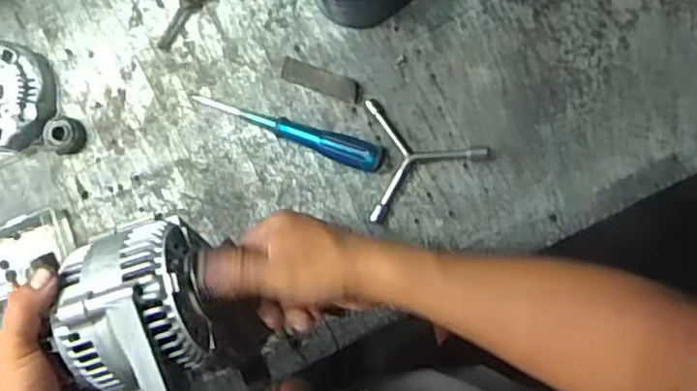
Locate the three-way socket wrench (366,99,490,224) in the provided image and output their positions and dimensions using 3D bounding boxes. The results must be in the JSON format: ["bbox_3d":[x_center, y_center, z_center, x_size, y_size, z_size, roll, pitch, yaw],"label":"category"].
[{"bbox_3d":[0.077,-0.037,0.613,0.113,0.015,0.119,-3,85,5],"label":"three-way socket wrench"}]

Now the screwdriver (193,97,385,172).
[{"bbox_3d":[-0.060,-0.068,0.623,0.195,0.034,0.029,22,87,7],"label":"screwdriver"}]

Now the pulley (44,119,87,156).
[{"bbox_3d":[-0.291,-0.061,0.653,0.037,0.017,0.036,1,85,5],"label":"pulley"}]

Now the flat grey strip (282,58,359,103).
[{"bbox_3d":[-0.027,-0.114,0.633,0.082,0.004,0.023,20,87,7],"label":"flat grey strip"}]

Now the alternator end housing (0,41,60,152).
[{"bbox_3d":[-0.358,-0.102,0.653,0.113,0.036,0.107,0,85,5],"label":"alternator end housing"}]

